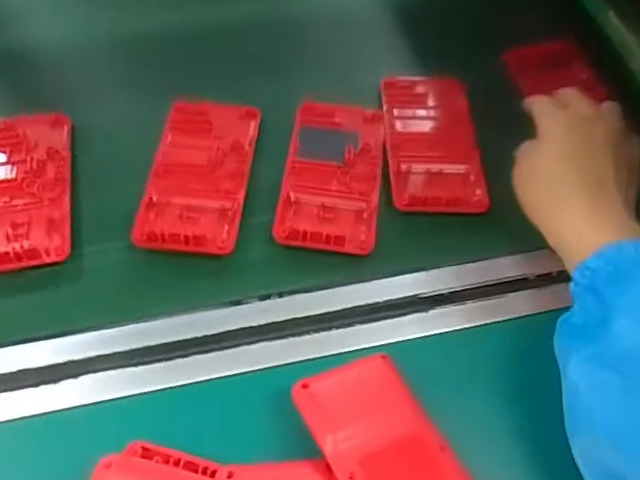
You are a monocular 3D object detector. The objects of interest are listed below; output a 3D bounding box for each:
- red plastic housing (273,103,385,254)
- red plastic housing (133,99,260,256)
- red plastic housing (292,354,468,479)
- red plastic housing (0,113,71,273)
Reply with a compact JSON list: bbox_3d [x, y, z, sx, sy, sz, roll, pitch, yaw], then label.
[{"bbox_3d":[0.009,-0.046,0.396,0.062,0.008,0.121,8,56,1],"label":"red plastic housing"},{"bbox_3d":[-0.076,-0.042,0.392,0.061,0.018,0.116,4,56,4],"label":"red plastic housing"},{"bbox_3d":[0.038,0.108,0.285,0.056,0.017,0.118,-25,59,-15],"label":"red plastic housing"},{"bbox_3d":[-0.186,-0.031,0.381,0.058,0.019,0.120,-10,56,-6],"label":"red plastic housing"}]

